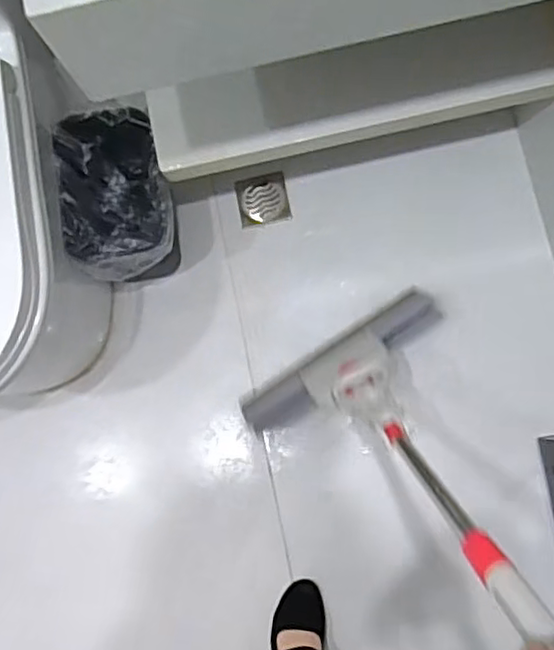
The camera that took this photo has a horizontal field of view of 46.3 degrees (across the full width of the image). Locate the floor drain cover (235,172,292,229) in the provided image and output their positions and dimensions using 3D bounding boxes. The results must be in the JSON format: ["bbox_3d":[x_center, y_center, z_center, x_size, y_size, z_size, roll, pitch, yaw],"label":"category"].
[{"bbox_3d":[-0.027,-0.243,1.258,0.098,0.014,0.099,-11,80,1],"label":"floor drain cover"}]

